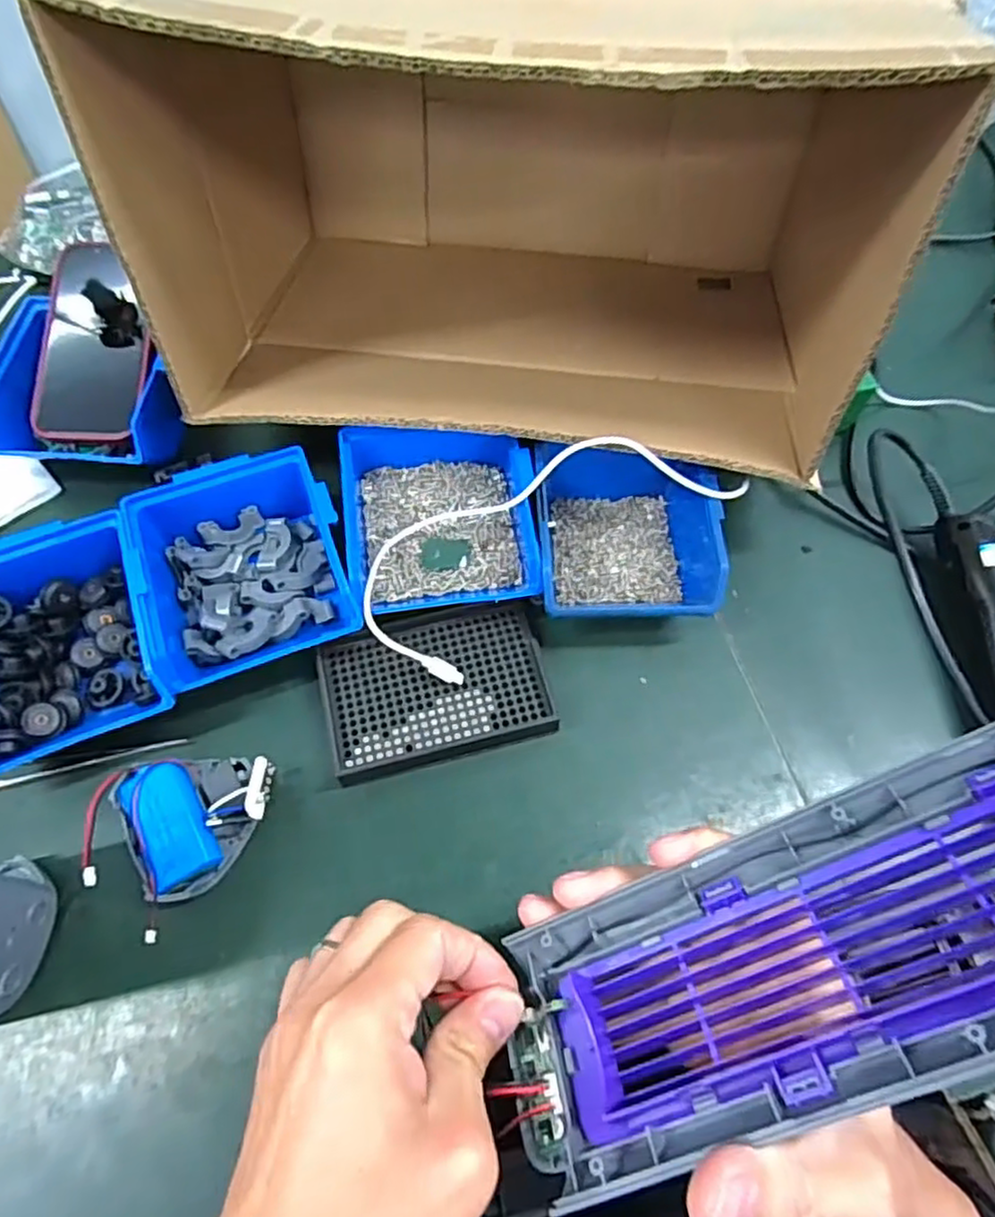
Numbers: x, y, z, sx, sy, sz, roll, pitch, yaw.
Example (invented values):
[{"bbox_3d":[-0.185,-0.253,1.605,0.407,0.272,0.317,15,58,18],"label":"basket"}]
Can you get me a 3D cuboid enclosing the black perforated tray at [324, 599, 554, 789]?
[{"bbox_3d":[-0.037,0.047,0.427,0.132,0.012,0.091,-13,64,-7],"label":"black perforated tray"}]

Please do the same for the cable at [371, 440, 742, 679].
[{"bbox_3d":[0.026,-0.055,0.434,0.248,0.074,0.113,-29,70,-17],"label":"cable"}]

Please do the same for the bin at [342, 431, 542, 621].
[{"bbox_3d":[-0.039,-0.064,0.454,0.117,0.052,0.134,-5,65,-7],"label":"bin"}]

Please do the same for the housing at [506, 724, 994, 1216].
[{"bbox_3d":[0.128,0.097,0.219,0.290,0.049,0.075,-31,69,14],"label":"housing"}]

